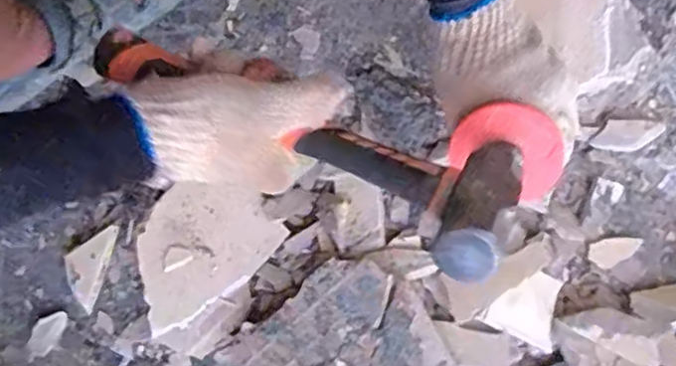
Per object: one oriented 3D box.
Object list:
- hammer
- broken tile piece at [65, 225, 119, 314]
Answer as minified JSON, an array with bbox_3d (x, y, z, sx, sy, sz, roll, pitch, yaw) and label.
[{"bbox_3d":[-0.024,-0.040,0.402,0.275,0.058,0.089,26,80,8],"label":"hammer"},{"bbox_3d":[-0.208,0.068,0.551,0.032,0.013,0.070,18,79,3],"label":"broken tile piece"}]

